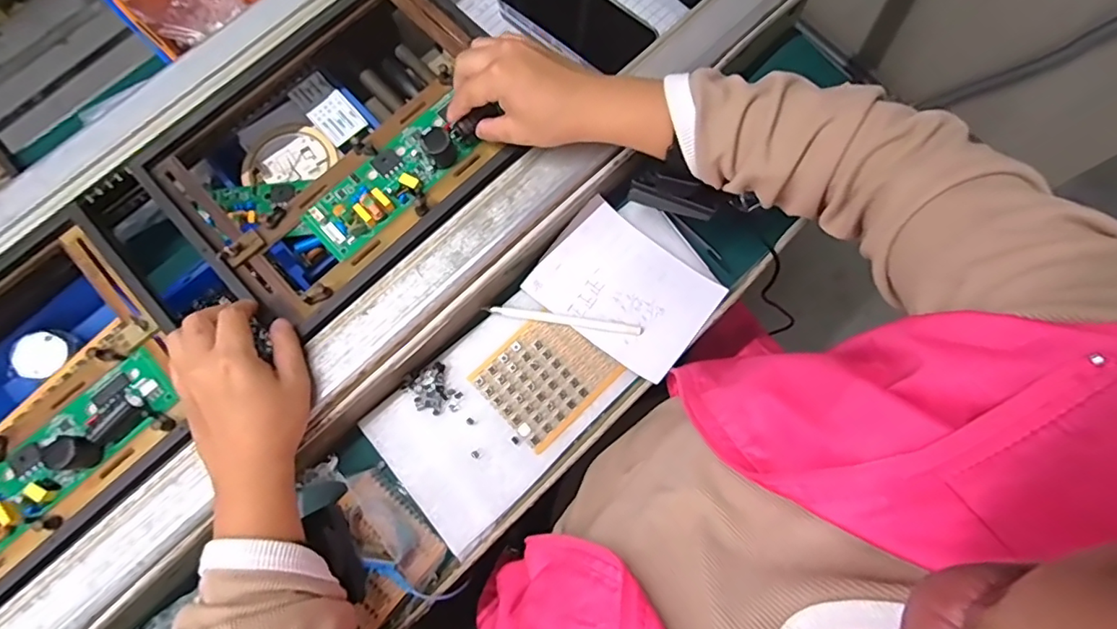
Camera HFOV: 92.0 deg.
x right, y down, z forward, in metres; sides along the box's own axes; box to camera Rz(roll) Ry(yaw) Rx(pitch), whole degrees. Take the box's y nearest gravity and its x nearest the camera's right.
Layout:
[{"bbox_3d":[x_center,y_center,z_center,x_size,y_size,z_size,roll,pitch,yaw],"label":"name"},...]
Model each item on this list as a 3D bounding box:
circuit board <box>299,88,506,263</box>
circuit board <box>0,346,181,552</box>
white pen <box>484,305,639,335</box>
[{"bbox_3d":[-0.133,-0.118,0.437,0.162,0.033,0.058,-43,79,-5],"label":"circuit board"},{"bbox_3d":[-0.368,0.102,0.380,0.183,0.026,0.057,-42,79,-8],"label":"circuit board"},{"bbox_3d":[0.004,0.003,0.450,0.129,0.005,0.010,9,77,3],"label":"white pen"}]

